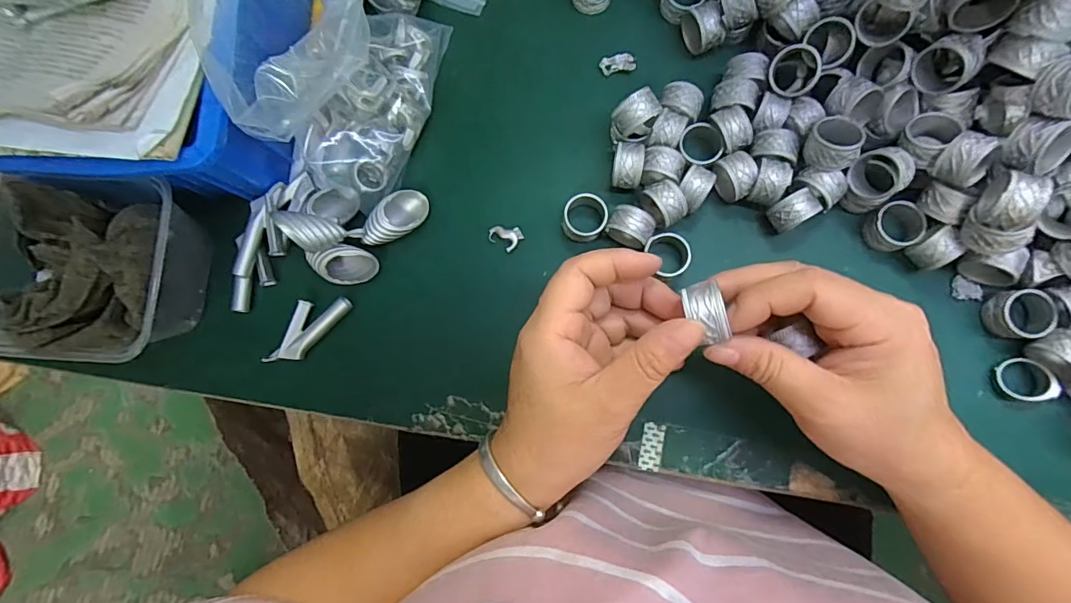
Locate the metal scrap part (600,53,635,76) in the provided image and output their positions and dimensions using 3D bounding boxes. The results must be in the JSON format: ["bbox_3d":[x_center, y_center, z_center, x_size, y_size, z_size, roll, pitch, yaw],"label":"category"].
[{"bbox_3d":[0.055,-0.160,0.322,0.022,0.006,0.011,-4,83,5],"label":"metal scrap part"}]

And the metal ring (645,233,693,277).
[{"bbox_3d":[0.081,-0.028,0.297,0.027,0.015,0.027,-1,84,6],"label":"metal ring"}]

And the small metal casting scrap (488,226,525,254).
[{"bbox_3d":[-0.019,-0.043,0.312,0.021,0.004,0.017,33,88,8],"label":"small metal casting scrap"}]

